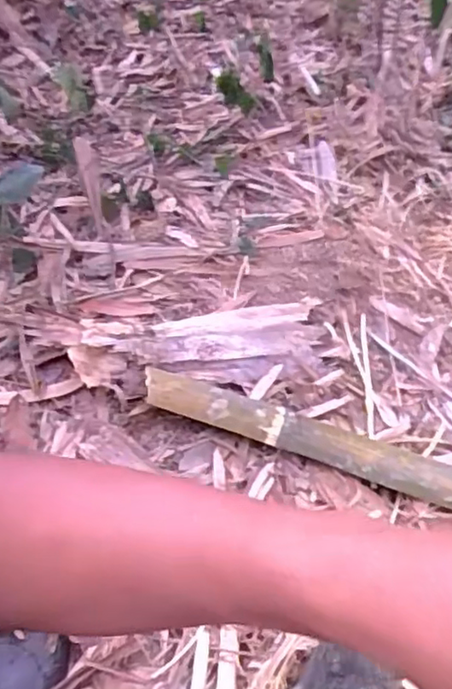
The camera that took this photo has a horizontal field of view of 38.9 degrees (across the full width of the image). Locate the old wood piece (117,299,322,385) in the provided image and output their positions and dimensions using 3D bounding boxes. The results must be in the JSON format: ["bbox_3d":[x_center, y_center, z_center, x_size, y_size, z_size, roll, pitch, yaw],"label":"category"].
[{"bbox_3d":[0.006,-0.002,1.095,0.368,0.041,0.158,-8,54,-23],"label":"old wood piece"}]

